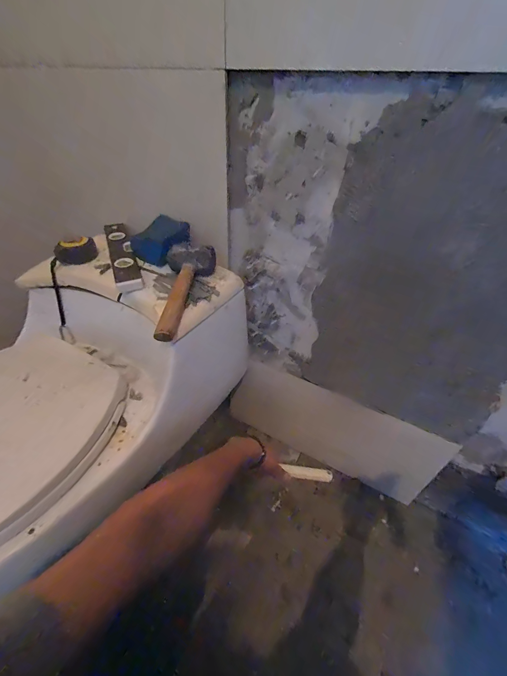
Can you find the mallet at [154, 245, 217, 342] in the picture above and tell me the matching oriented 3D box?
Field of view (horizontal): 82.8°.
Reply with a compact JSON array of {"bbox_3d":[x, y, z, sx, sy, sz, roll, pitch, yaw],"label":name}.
[{"bbox_3d":[-0.136,-0.086,0.539,0.077,0.057,0.226,8,58,6],"label":"mallet"}]

